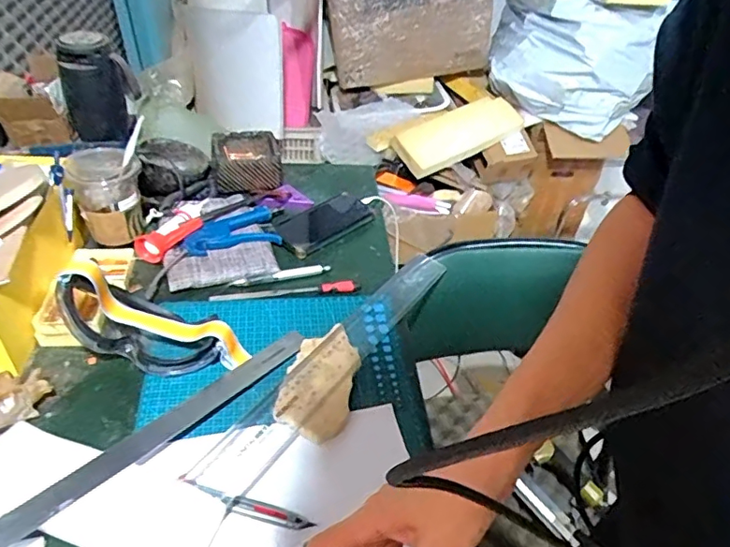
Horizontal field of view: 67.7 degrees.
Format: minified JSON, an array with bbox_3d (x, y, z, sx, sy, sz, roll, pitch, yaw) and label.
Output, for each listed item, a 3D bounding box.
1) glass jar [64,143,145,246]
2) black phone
[{"bbox_3d":[-0.358,-0.114,0.765,0.091,0.094,0.091,-14,45,-22],"label":"glass jar"},{"bbox_3d":[-0.063,-0.085,0.886,0.088,0.013,0.178,35,48,29],"label":"black phone"}]

